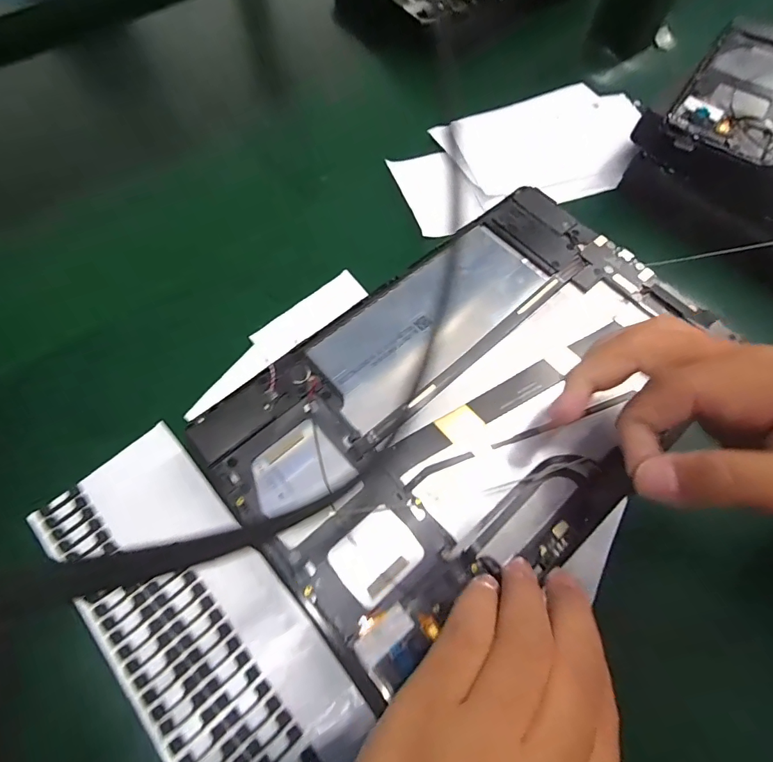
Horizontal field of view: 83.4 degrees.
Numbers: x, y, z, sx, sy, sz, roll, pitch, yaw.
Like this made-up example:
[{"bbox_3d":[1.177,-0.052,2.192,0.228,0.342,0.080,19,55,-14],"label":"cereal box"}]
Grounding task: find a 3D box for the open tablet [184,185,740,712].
[{"bbox_3d":[0.044,0.003,0.210,0.235,0.008,0.143,-37,73,-18],"label":"open tablet"}]

